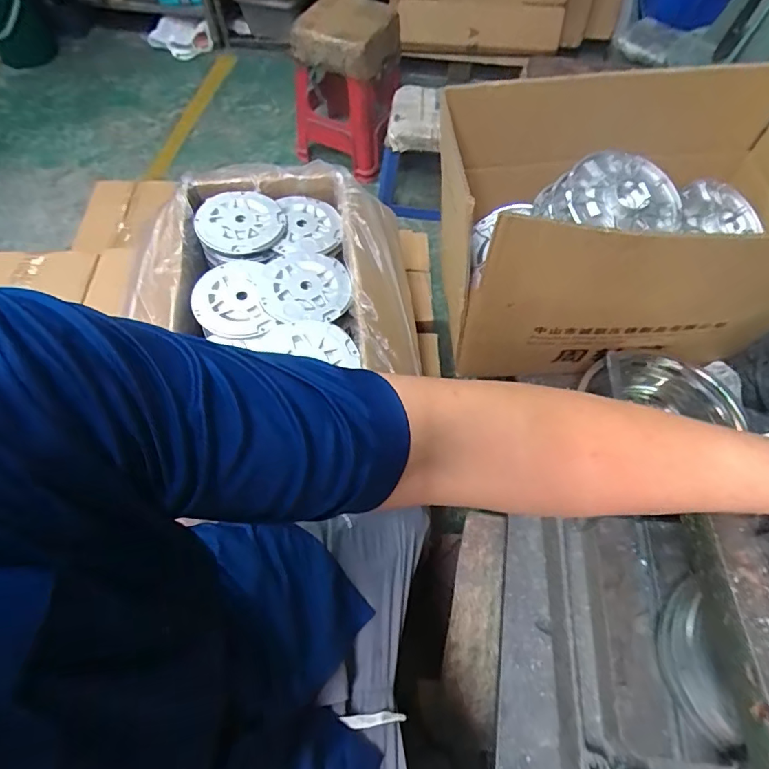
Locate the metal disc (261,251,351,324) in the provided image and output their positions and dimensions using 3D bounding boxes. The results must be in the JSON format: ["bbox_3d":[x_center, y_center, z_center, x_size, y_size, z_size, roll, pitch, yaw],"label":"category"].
[{"bbox_3d":[-0.117,-0.153,0.729,0.124,0.013,0.128,0,62,0],"label":"metal disc"}]

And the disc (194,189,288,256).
[{"bbox_3d":[-0.230,-0.266,0.786,0.133,0.026,0.133,0,62,0],"label":"disc"}]

